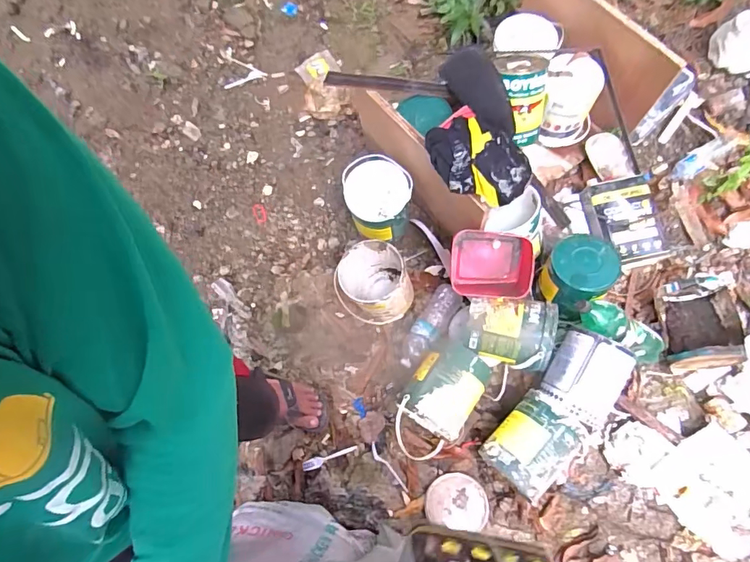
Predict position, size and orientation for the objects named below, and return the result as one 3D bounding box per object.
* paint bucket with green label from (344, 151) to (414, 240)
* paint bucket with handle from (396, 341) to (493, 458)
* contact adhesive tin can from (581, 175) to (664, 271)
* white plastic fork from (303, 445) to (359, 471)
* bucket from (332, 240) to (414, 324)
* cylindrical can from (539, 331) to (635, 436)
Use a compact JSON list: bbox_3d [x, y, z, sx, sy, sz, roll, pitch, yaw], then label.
[{"bbox_3d":[0.005,-0.226,1.367,0.184,0.247,0.175,0,74,-1],"label":"paint bucket with green label"},{"bbox_3d":[0.161,0.303,1.181,0.170,0.160,0.288,30,76,8],"label":"paint bucket with handle"},{"bbox_3d":[0.684,-0.162,1.318,0.193,0.096,0.239,-2,74,-1],"label":"contact adhesive tin can"},{"bbox_3d":[-0.120,0.476,1.246,0.152,0.019,0.029,-15,75,-5],"label":"white plastic fork"},{"bbox_3d":[0.005,0.012,1.306,0.190,0.215,0.208,0,74,-1],"label":"bucket"},{"bbox_3d":[0.523,0.255,1.157,0.184,0.152,0.208,27,76,7],"label":"cylindrical can"}]

